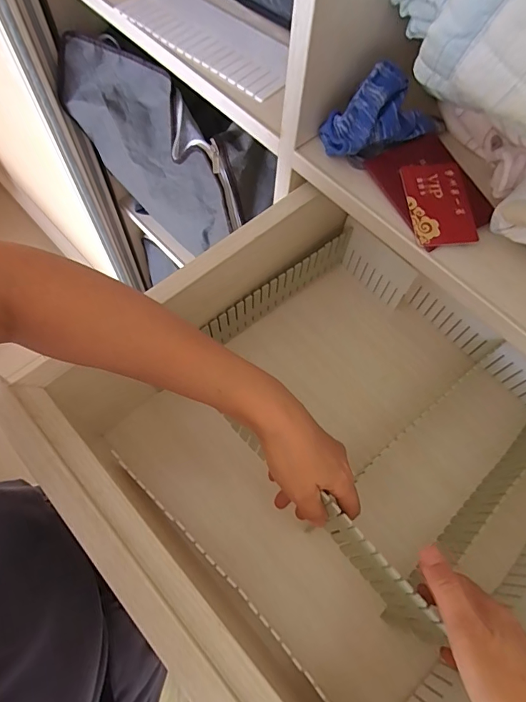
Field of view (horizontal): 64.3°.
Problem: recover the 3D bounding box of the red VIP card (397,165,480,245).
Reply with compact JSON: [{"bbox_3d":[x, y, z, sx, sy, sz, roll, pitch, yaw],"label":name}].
[{"bbox_3d":[0.157,-0.132,0.375,0.054,0.004,0.083,-6,73,-1],"label":"red VIP card"}]

